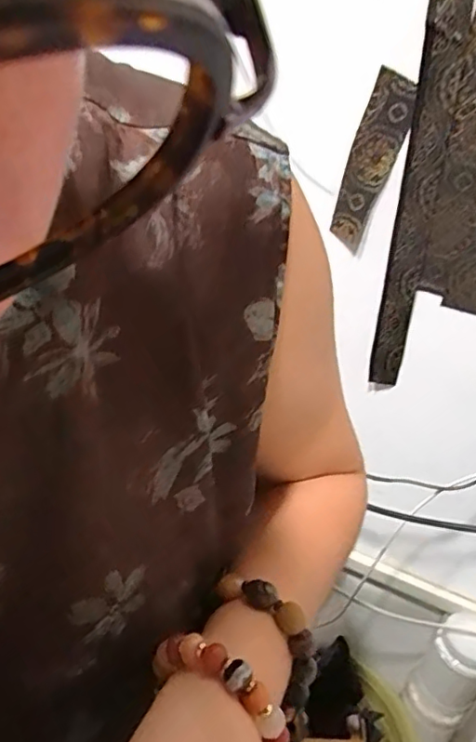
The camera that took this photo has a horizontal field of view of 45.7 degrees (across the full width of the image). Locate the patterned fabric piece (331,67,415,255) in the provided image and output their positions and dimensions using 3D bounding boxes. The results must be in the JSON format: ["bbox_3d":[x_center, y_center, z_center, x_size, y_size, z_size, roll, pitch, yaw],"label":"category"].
[{"bbox_3d":[0.138,-0.216,0.598,0.049,0.175,0.006,36,42,21],"label":"patterned fabric piece"}]

